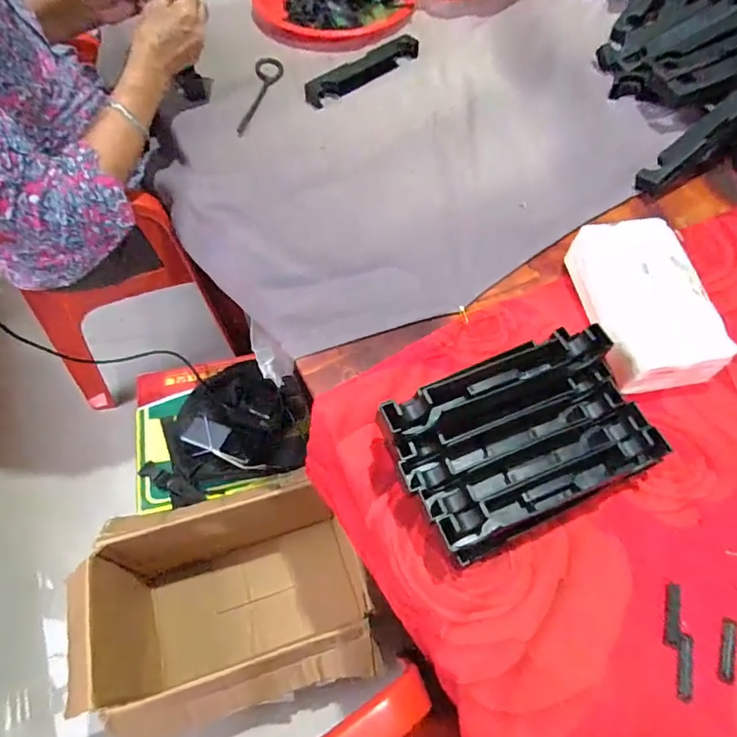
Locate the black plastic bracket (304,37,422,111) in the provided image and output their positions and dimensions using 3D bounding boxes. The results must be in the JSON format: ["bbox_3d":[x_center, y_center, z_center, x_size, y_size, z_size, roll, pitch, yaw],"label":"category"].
[{"bbox_3d":[-0.004,-0.430,0.718,0.035,0.024,0.200,41,68,20],"label":"black plastic bracket"}]

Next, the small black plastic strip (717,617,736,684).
[{"bbox_3d":[0.267,0.209,0.372,0.012,0.004,0.044,21,63,11],"label":"small black plastic strip"}]

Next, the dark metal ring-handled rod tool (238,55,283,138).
[{"bbox_3d":[-0.149,-0.383,0.700,0.039,0.012,0.178,2,61,1],"label":"dark metal ring-handled rod tool"}]

